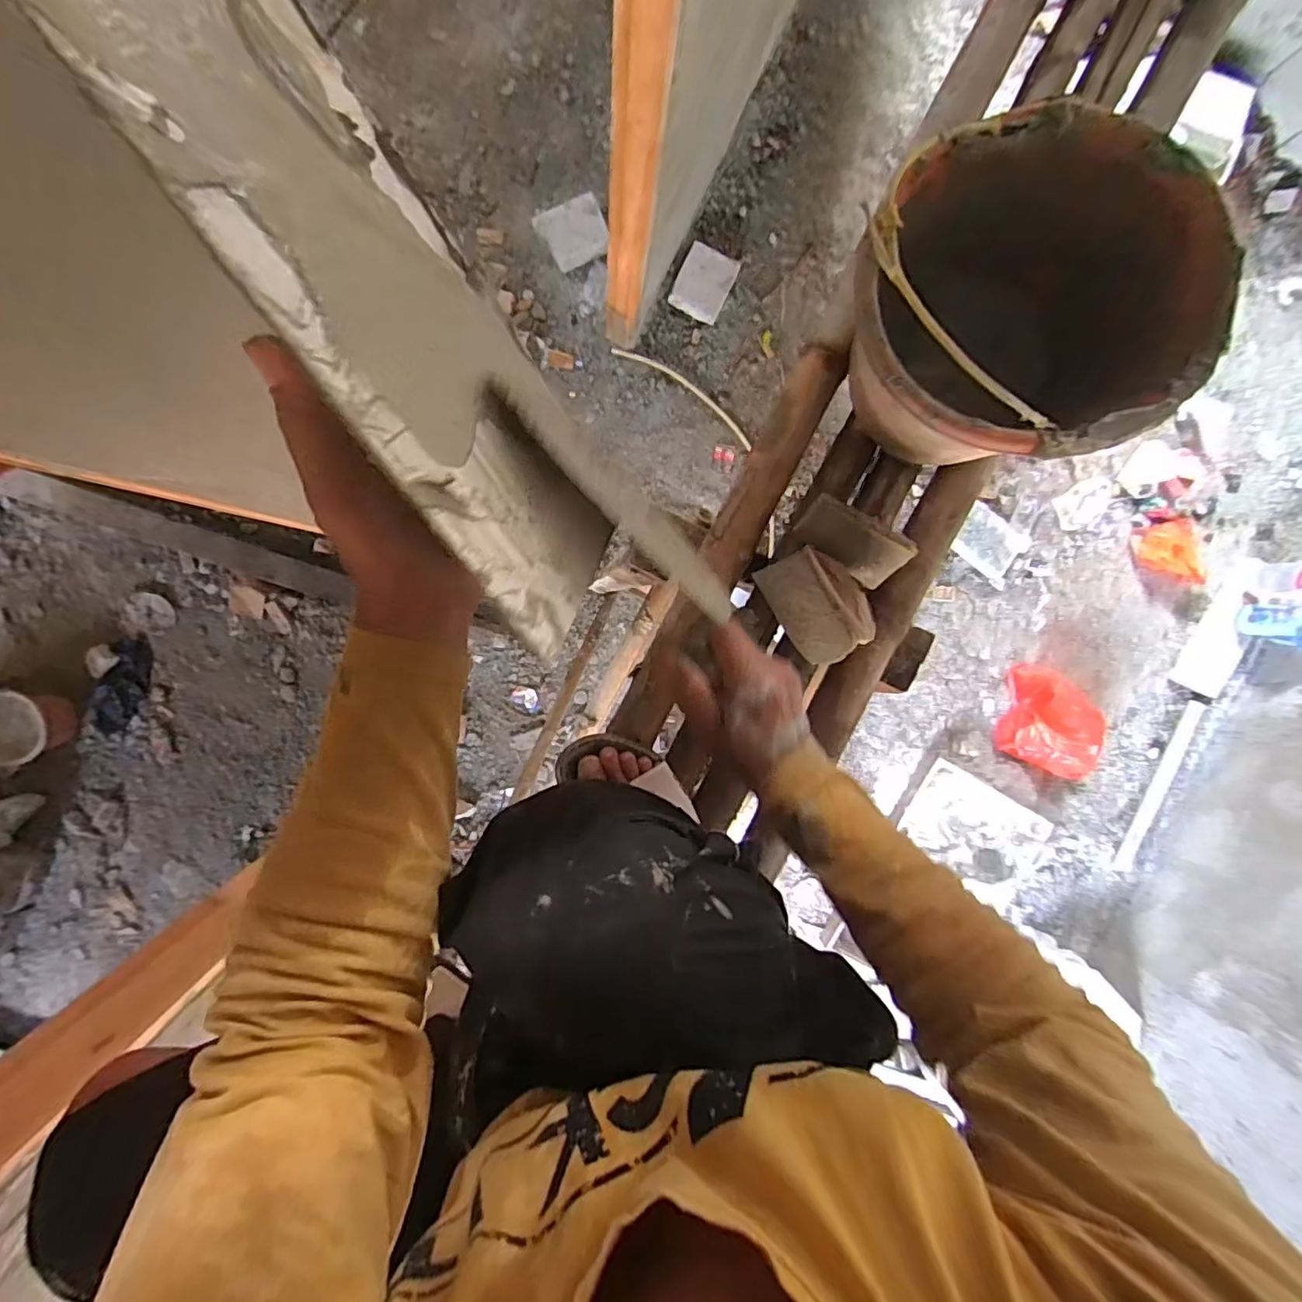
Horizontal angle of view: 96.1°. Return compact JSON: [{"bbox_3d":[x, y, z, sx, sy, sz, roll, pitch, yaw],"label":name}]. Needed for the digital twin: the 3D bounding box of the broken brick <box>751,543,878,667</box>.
[{"bbox_3d":[0.181,-0.052,0.627,0.059,0.090,0.121,-28,88,-34],"label":"broken brick"}]

